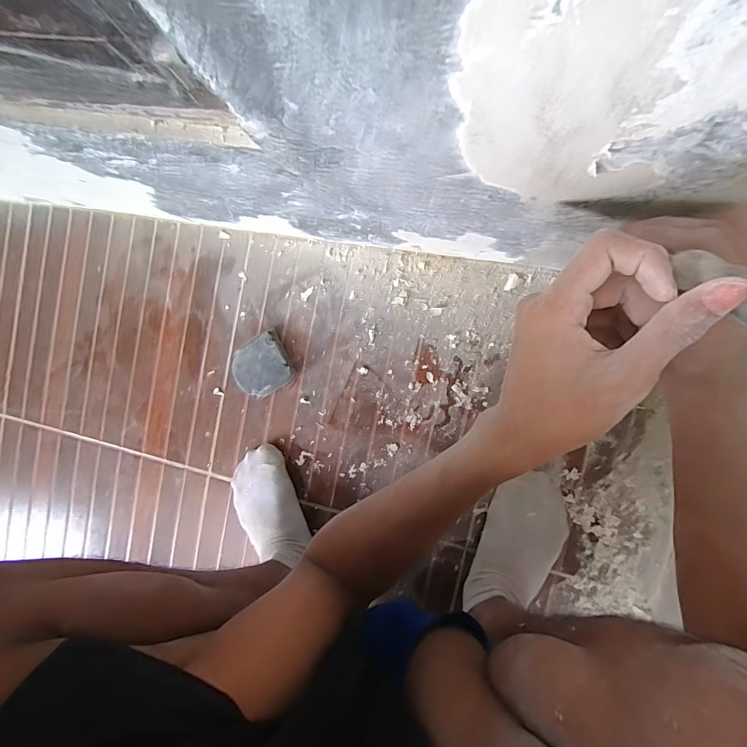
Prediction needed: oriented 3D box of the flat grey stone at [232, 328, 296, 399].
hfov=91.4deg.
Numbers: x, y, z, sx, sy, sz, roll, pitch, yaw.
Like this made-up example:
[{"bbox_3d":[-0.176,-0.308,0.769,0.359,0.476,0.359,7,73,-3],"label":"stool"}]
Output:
[{"bbox_3d":[-0.164,-0.011,0.528,0.084,0.026,0.079,-29,88,9],"label":"flat grey stone"}]

